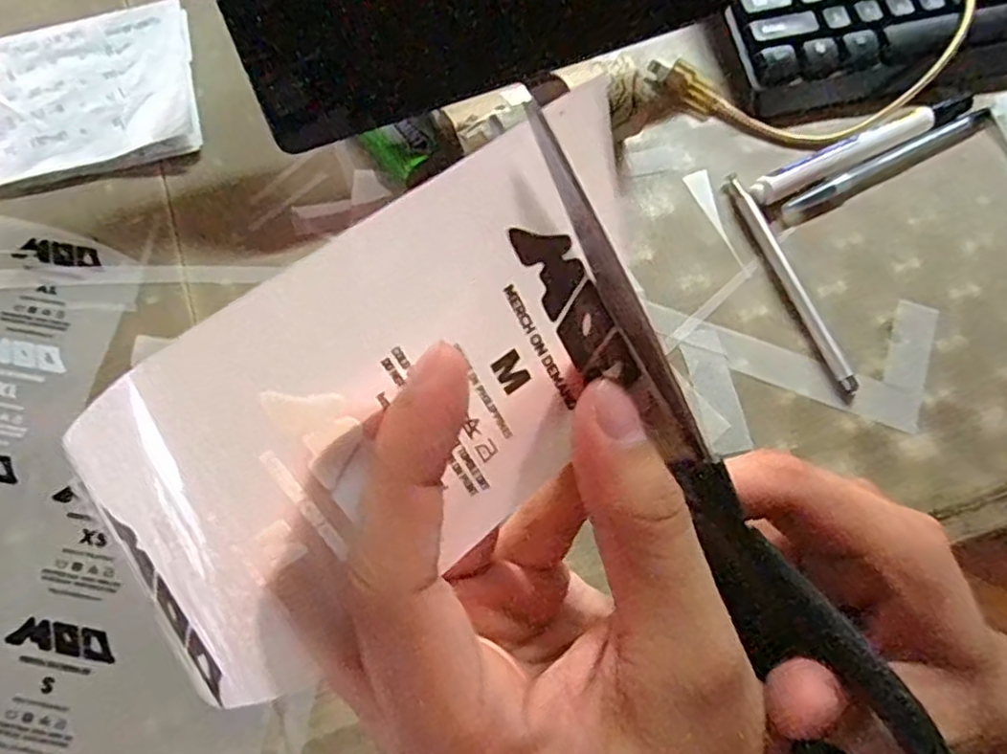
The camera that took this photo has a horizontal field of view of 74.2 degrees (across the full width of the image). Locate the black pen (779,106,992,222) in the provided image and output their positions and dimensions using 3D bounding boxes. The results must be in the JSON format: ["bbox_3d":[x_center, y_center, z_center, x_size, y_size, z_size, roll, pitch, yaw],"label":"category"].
[{"bbox_3d":[0.214,-0.118,0.370,0.139,0.012,0.011,-27,76,-10],"label":"black pen"}]

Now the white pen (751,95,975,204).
[{"bbox_3d":[0.197,-0.126,0.365,0.138,0.014,0.014,-25,75,-9],"label":"white pen"}]

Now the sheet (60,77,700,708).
[{"bbox_3d":[-0.021,0.003,0.131,0.114,0.028,0.064,-33,111,-11],"label":"sheet"}]

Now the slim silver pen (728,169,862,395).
[{"bbox_3d":[0.149,-0.052,0.347,0.009,0.007,0.128,-19,74,-8],"label":"slim silver pen"}]

